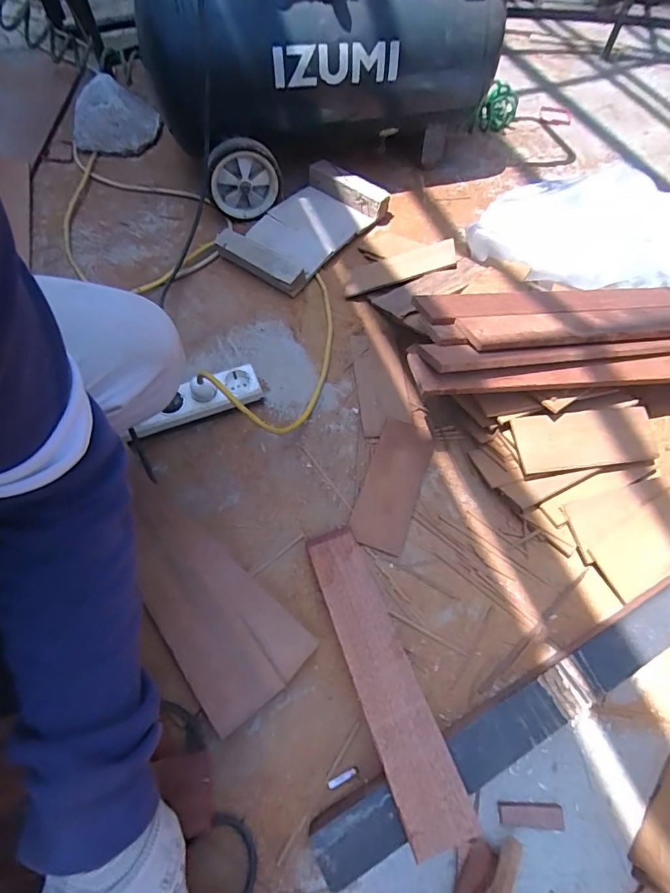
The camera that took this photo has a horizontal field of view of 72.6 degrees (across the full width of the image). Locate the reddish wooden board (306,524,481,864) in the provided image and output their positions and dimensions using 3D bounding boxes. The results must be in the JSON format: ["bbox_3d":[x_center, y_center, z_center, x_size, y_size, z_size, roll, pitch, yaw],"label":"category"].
[{"bbox_3d":[0.047,0.234,0.499,0.066,0.009,0.324,-18,51,-9],"label":"reddish wooden board"}]

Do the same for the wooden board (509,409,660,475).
[{"bbox_3d":[0.348,-0.009,0.628,0.201,0.010,0.077,-5,75,-9],"label":"wooden board"}]

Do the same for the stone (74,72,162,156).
[{"bbox_3d":[-0.485,-0.714,0.996,0.176,0.107,0.128,-5,61,-4],"label":"stone"}]

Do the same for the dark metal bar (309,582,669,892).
[{"bbox_3d":[0.265,0.244,0.488,0.631,0.022,0.054,-24,64,-15],"label":"dark metal bar"}]

